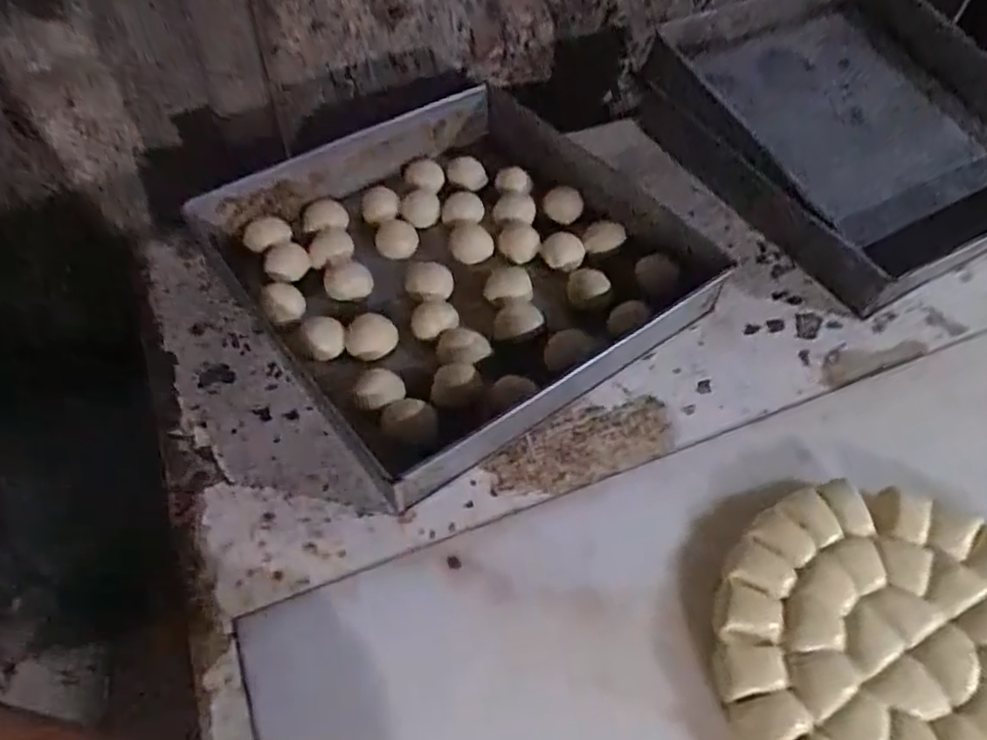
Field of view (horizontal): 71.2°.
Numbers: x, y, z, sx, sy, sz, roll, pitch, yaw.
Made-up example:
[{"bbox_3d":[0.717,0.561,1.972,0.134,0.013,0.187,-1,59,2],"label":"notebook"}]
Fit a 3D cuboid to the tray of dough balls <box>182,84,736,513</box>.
[{"bbox_3d":[-0.035,-0.133,0.747,0.437,0.086,0.433,-30,58,-23],"label":"tray of dough balls"}]

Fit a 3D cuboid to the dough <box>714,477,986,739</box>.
[{"bbox_3d":[0.304,0.212,0.513,0.253,0.027,0.273,1,51,-1],"label":"dough"}]

